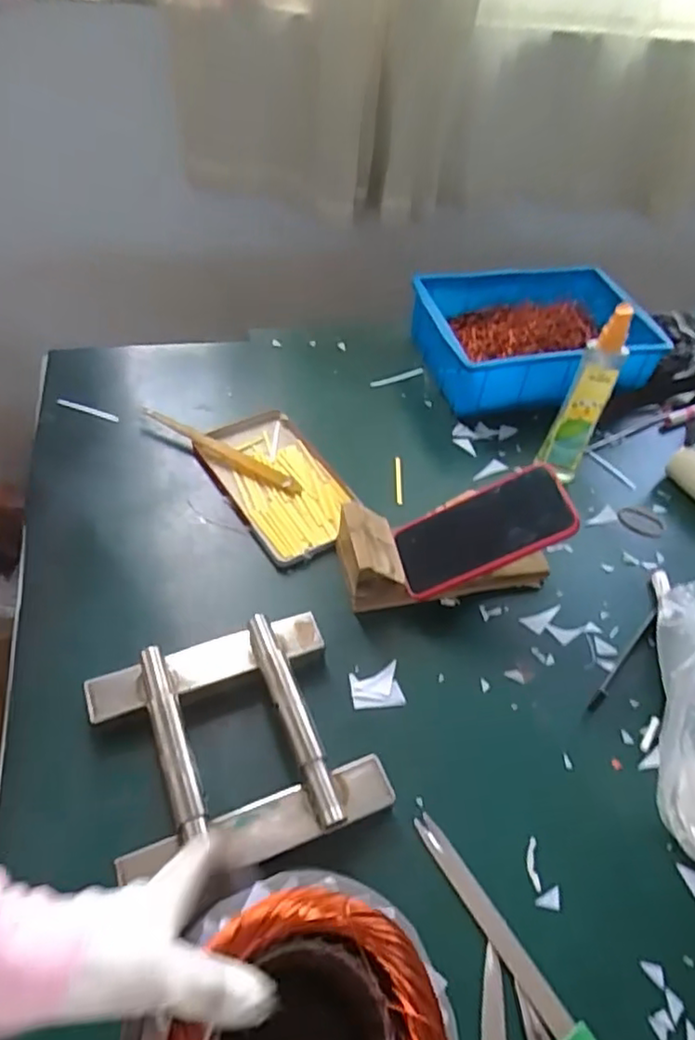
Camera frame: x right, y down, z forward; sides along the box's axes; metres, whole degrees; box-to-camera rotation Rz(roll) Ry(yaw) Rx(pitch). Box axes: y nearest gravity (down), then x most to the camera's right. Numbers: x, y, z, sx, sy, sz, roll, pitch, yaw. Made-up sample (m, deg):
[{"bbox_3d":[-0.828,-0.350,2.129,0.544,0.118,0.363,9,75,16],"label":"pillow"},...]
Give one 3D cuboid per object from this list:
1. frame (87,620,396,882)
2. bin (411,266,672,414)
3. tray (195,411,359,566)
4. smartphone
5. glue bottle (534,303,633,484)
[{"bbox_3d":[-0.088,0.171,0.508,0.193,0.042,0.180,-16,54,-19],"label":"frame"},{"bbox_3d":[0.244,-0.240,0.846,0.302,0.104,0.210,-6,51,-12],"label":"bin"},{"bbox_3d":[-0.074,-0.043,0.714,0.119,0.014,0.196,-26,57,-25],"label":"tray"},{"bbox_3d":[0.125,0.010,0.607,0.162,0.016,0.082,-25,50,15],"label":"smartphone"},{"bbox_3d":[0.251,-0.125,0.688,0.042,0.211,0.028,16,50,7],"label":"glue bottle"}]

